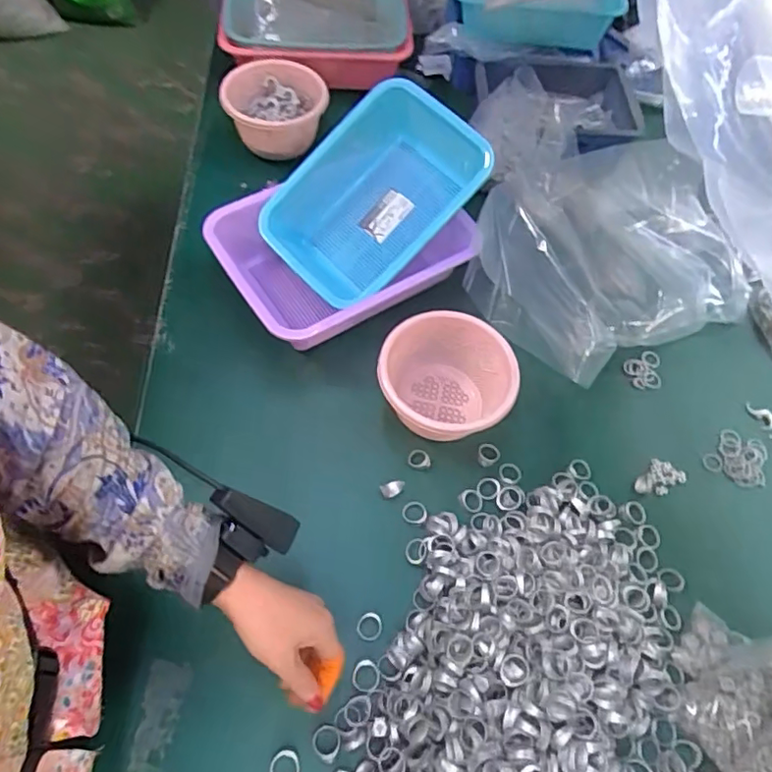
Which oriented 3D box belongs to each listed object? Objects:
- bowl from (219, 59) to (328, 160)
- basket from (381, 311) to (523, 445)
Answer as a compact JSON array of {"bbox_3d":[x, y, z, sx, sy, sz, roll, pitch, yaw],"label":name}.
[{"bbox_3d":[-0.163,-0.401,0.851,0.143,0.074,0.138,2,61,-3],"label":"bowl"},{"bbox_3d":[0.066,0.000,0.655,0.144,0.089,0.140,2,61,-3],"label":"basket"}]

